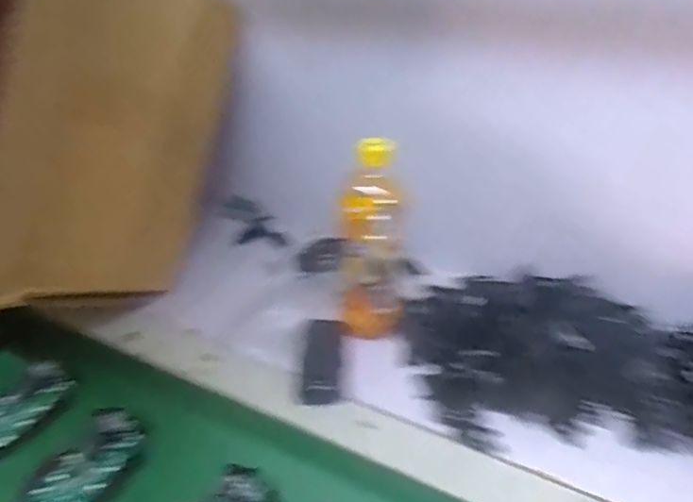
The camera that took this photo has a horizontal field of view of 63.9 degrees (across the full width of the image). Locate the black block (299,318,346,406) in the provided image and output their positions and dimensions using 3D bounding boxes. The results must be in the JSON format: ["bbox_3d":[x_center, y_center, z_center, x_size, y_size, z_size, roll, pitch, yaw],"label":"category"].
[{"bbox_3d":[-0.024,0.112,0.575,0.041,0.020,0.099,0,37,1],"label":"black block"}]

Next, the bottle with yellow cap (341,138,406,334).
[{"bbox_3d":[0.029,-0.002,0.574,0.064,0.206,0.060,3,38,4],"label":"bottle with yellow cap"}]

